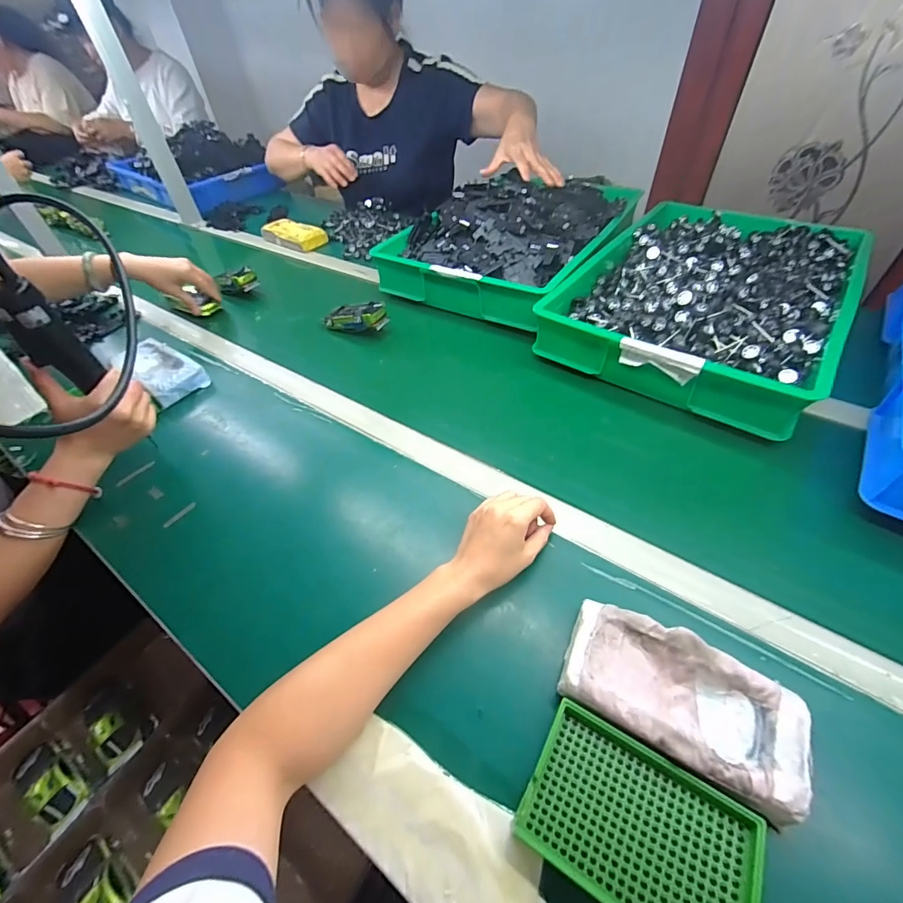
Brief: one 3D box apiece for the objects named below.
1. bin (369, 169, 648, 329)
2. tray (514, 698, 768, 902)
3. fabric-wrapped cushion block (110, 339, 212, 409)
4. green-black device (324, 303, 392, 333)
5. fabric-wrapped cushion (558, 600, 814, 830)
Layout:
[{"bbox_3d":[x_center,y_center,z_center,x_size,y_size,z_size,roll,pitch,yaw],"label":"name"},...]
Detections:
[{"bbox_3d":[0.141,-0.455,0.839,0.358,0.120,0.521,26,54,25],"label":"bin"},{"bbox_3d":[0.124,0.252,0.274,0.138,0.022,0.088,23,53,23],"label":"tray"},{"bbox_3d":[-0.472,-0.132,0.660,0.163,0.036,0.079,28,55,26],"label":"fabric-wrapped cushion block"},{"bbox_3d":[-0.173,-0.236,0.728,0.127,0.039,0.052,4,47,24],"label":"green-black device"},{"bbox_3d":[0.173,0.192,0.319,0.164,0.041,0.086,22,53,22],"label":"fabric-wrapped cushion"}]

